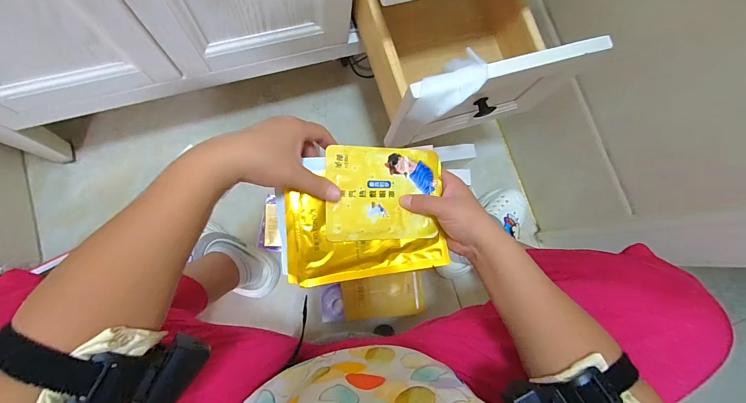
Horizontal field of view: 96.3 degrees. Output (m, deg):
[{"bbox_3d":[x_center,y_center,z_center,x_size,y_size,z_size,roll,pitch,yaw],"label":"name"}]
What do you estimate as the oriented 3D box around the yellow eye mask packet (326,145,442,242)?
[{"bbox_3d":[0.013,-0.008,0.361,0.127,0.007,0.098,0,90,-21],"label":"yellow eye mask packet"}]

